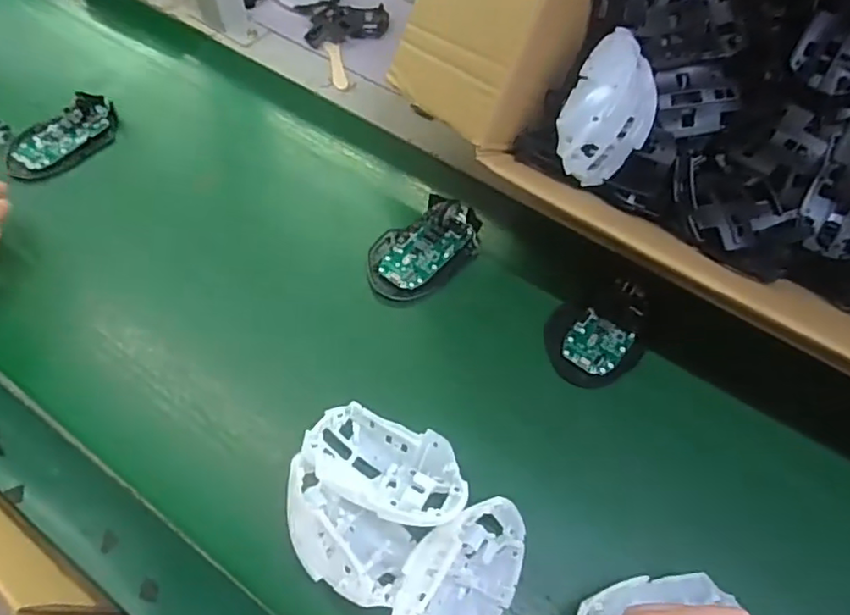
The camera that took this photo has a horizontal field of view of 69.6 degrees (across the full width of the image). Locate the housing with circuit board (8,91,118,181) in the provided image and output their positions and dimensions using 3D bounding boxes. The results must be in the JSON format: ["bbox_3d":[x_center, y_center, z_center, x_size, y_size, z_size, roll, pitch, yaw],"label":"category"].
[{"bbox_3d":[-0.364,-0.170,0.617,0.065,0.017,0.114,40,66,19],"label":"housing with circuit board"}]

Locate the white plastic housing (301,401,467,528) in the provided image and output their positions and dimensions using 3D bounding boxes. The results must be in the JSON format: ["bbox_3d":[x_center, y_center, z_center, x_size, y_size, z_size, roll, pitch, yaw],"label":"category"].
[{"bbox_3d":[-0.027,0.117,0.437,0.113,0.045,0.065,19,61,9],"label":"white plastic housing"}]

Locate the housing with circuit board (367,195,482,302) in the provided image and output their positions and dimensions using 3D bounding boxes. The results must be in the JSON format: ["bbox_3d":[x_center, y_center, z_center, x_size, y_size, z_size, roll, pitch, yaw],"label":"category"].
[{"bbox_3d":[-0.001,-0.057,0.549,0.115,0.030,0.071,-40,68,-22],"label":"housing with circuit board"}]

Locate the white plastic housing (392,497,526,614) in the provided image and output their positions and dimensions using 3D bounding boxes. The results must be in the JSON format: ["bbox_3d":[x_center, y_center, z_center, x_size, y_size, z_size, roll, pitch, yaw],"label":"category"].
[{"bbox_3d":[0.022,0.176,0.391,0.111,0.034,0.068,-46,113,-32],"label":"white plastic housing"}]

